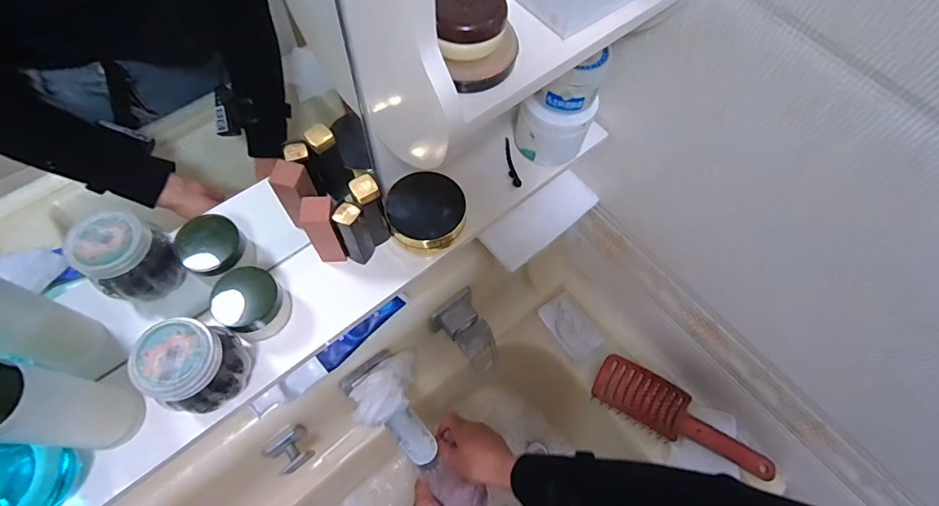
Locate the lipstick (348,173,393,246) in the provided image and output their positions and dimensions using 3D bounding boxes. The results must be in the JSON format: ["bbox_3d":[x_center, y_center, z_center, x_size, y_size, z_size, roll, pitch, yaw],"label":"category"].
[{"bbox_3d":[-0.083,-0.034,0.392,0.022,0.086,0.020,-18,67,-11],"label":"lipstick"}]

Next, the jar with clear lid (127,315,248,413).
[{"bbox_3d":[-0.197,0.082,0.337,0.054,0.072,0.056,1,65,-3],"label":"jar with clear lid"}]

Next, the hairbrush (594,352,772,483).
[{"bbox_3d":[0.293,0.226,0.626,0.250,0.032,0.067,26,66,9],"label":"hairbrush"}]

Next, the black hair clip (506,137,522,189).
[{"bbox_3d":[0.043,-0.092,0.468,0.009,0.006,0.060,-8,66,-7],"label":"black hair clip"}]

